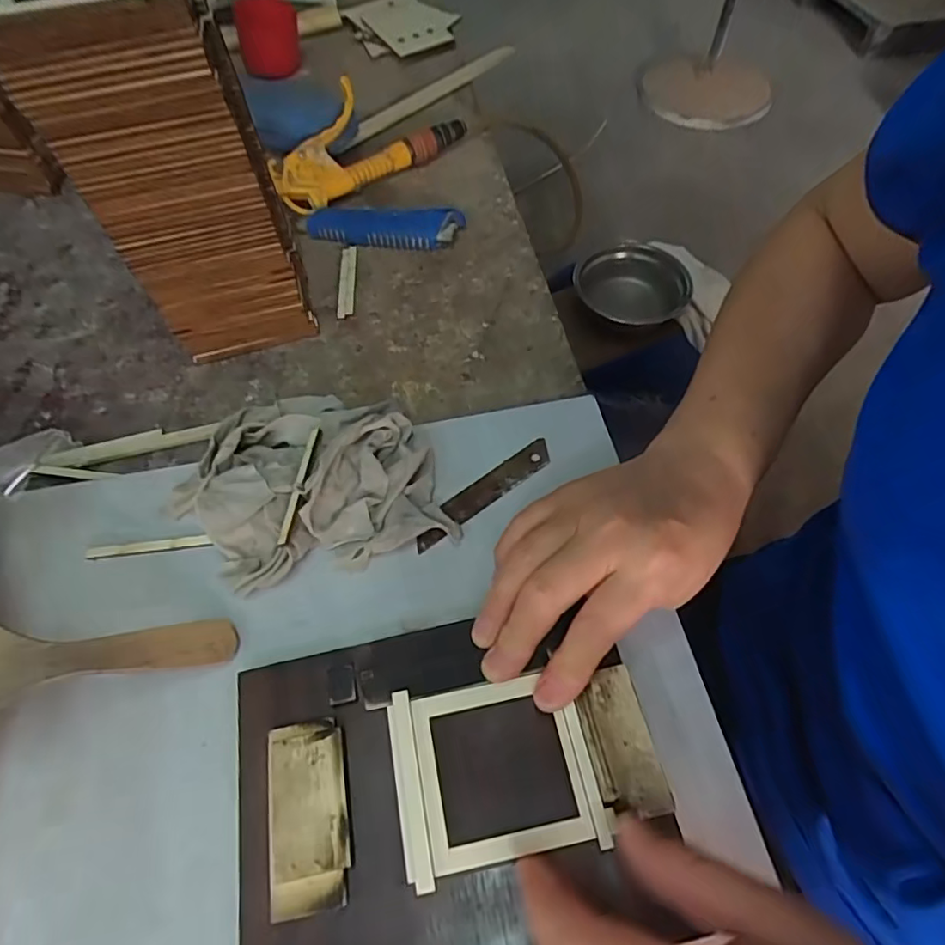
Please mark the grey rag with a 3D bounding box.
[{"bbox_3d":[-0.102,0.000,0.350,0.149,0.040,0.128,-14,58,-8],"label":"grey rag"}]

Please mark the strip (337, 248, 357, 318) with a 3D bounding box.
[{"bbox_3d":[-0.103,-0.156,0.470,0.013,0.006,0.078,-4,57,-1],"label":"strip"}]

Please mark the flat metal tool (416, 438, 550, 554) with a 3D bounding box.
[{"bbox_3d":[0.007,0.011,0.350,0.103,0.006,0.018,-34,62,-18],"label":"flat metal tool"}]

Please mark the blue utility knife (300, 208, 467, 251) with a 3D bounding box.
[{"bbox_3d":[-0.079,-0.210,0.490,0.137,0.019,0.034,5,58,4],"label":"blue utility knife"}]

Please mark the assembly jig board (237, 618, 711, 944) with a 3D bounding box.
[{"bbox_3d":[-0.011,0.144,0.262,0.187,0.022,0.144,-11,58,-6],"label":"assembly jig board"}]

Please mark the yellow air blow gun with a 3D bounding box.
[{"bbox_3d":[-0.100,-0.301,0.524,0.067,0.060,0.183,39,66,23],"label":"yellow air blow gun"}]

